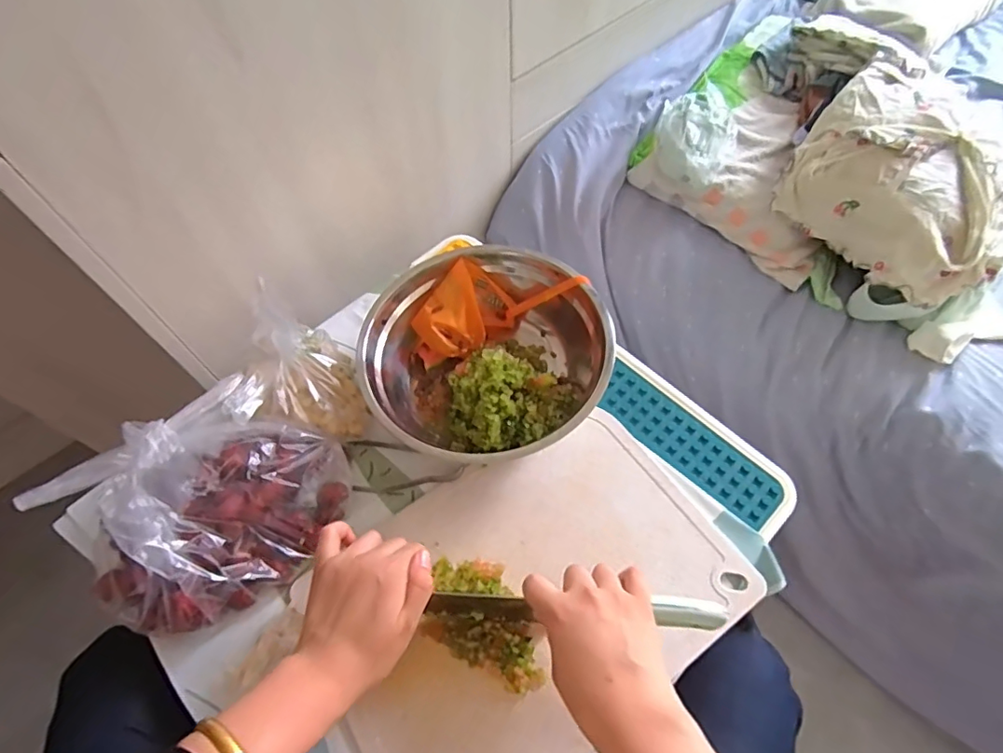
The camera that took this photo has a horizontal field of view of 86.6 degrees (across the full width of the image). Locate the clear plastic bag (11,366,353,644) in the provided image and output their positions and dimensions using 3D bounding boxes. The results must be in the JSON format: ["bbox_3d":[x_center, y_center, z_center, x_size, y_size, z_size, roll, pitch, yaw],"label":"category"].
[{"bbox_3d":[-0.253,0.115,0.462,0.153,0.111,0.217,37,67,21],"label":"clear plastic bag"}]

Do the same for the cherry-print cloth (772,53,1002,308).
[{"bbox_3d":[0.512,-0.244,0.664,0.221,0.122,0.267,-35,64,-18],"label":"cherry-print cloth"}]

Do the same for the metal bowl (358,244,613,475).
[{"bbox_3d":[-0.015,-0.022,0.554,0.234,0.078,0.231,-1,59,1],"label":"metal bowl"}]

